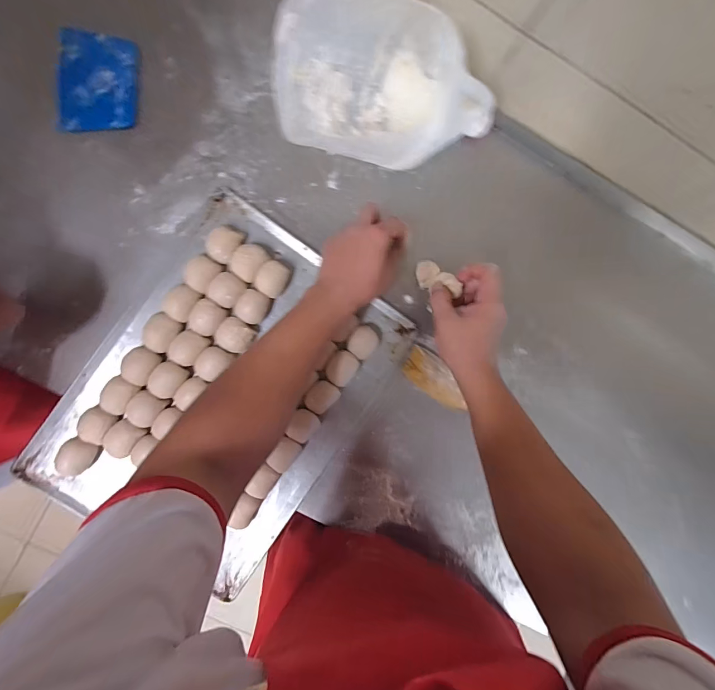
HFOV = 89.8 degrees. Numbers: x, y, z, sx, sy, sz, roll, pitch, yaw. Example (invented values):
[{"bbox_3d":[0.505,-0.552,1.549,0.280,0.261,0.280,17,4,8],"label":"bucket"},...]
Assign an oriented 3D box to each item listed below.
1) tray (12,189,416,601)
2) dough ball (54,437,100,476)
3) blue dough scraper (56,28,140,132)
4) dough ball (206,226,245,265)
[{"bbox_3d":[-0.169,0.068,0.464,0.325,0.025,0.436,35,86,-5],"label":"tray"},{"bbox_3d":[-0.353,0.140,0.451,0.035,0.029,0.041,34,86,-6],"label":"dough ball"},{"bbox_3d":[-0.334,-0.335,0.462,0.094,0.009,0.132,2,85,-7],"label":"blue dough scraper"},{"bbox_3d":[-0.173,-0.131,0.463,0.037,0.027,0.046,34,86,-6],"label":"dough ball"}]

